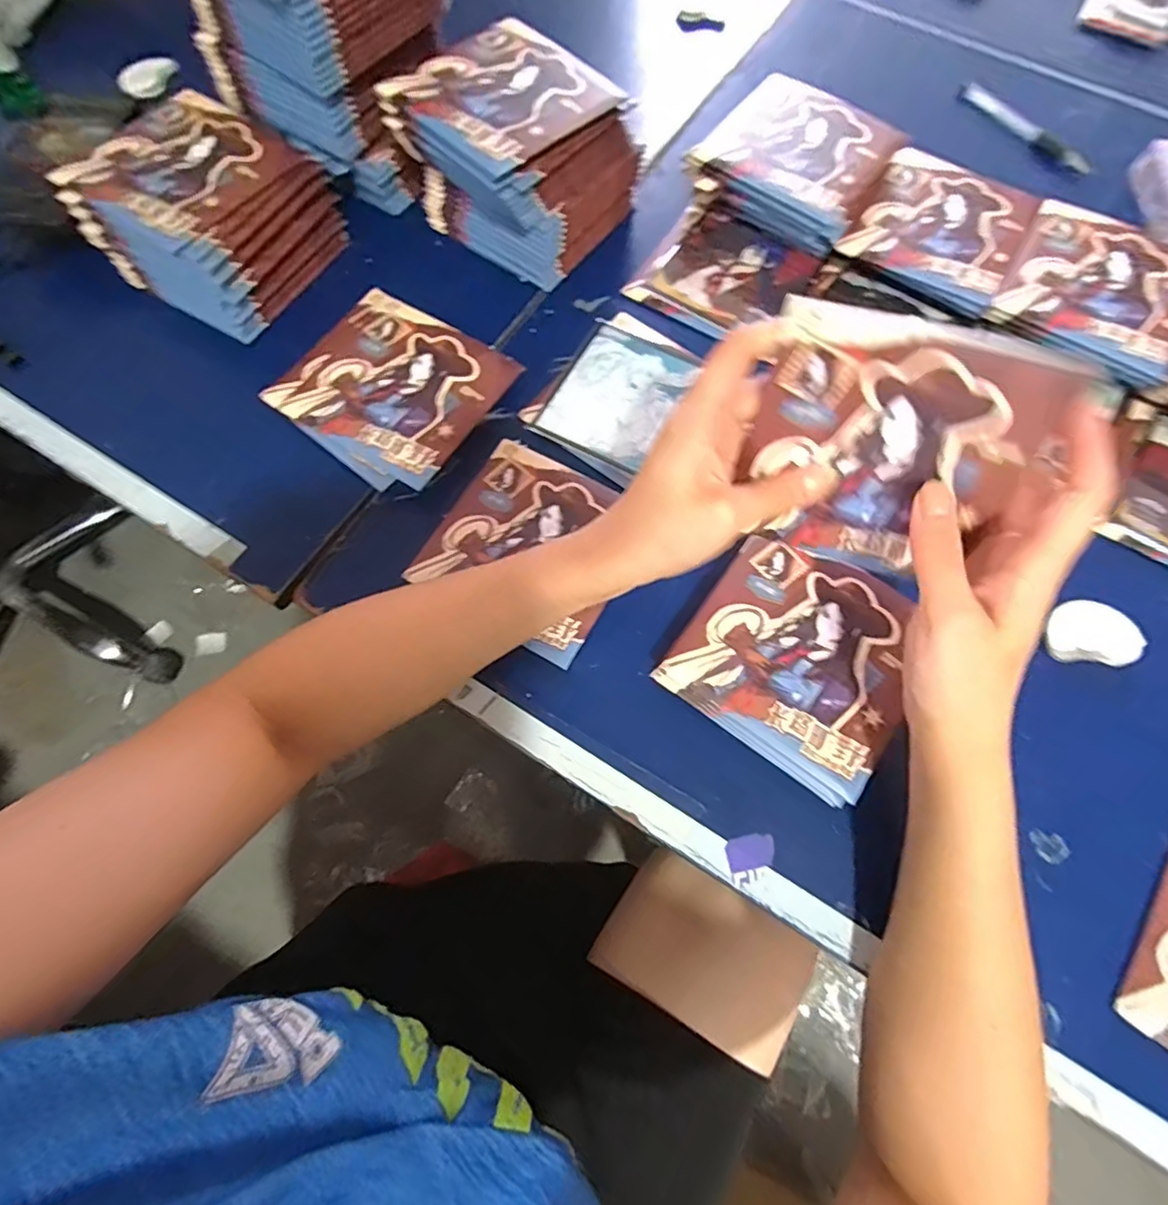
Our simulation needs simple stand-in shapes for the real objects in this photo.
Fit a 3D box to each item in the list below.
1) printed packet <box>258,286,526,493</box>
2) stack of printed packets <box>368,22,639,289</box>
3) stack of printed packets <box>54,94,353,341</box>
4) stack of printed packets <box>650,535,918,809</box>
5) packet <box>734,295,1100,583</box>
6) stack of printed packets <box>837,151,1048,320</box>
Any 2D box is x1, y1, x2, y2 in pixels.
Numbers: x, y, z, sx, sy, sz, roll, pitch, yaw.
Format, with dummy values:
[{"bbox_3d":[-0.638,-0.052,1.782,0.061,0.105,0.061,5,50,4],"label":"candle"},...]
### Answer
[{"bbox_3d":[-0.130,-0.149,0.410,0.135,0.016,0.118,31,73,11],"label":"printed packet"},{"bbox_3d":[-0.046,-0.320,0.430,0.124,0.098,0.132,39,75,13],"label":"stack of printed packets"},{"bbox_3d":[-0.262,-0.274,0.425,0.129,0.075,0.128,29,73,10],"label":"stack of printed packets"},{"bbox_3d":[0.123,0.031,0.343,0.119,0.028,0.117,35,74,12],"label":"stack of printed packets"},{"bbox_3d":[0.139,-0.064,0.274,0.124,0.117,0.010,17,45,10],"label":"packet"},{"bbox_3d":[0.261,-0.274,0.447,0.112,0.032,0.126,32,73,11],"label":"stack of printed packets"}]

